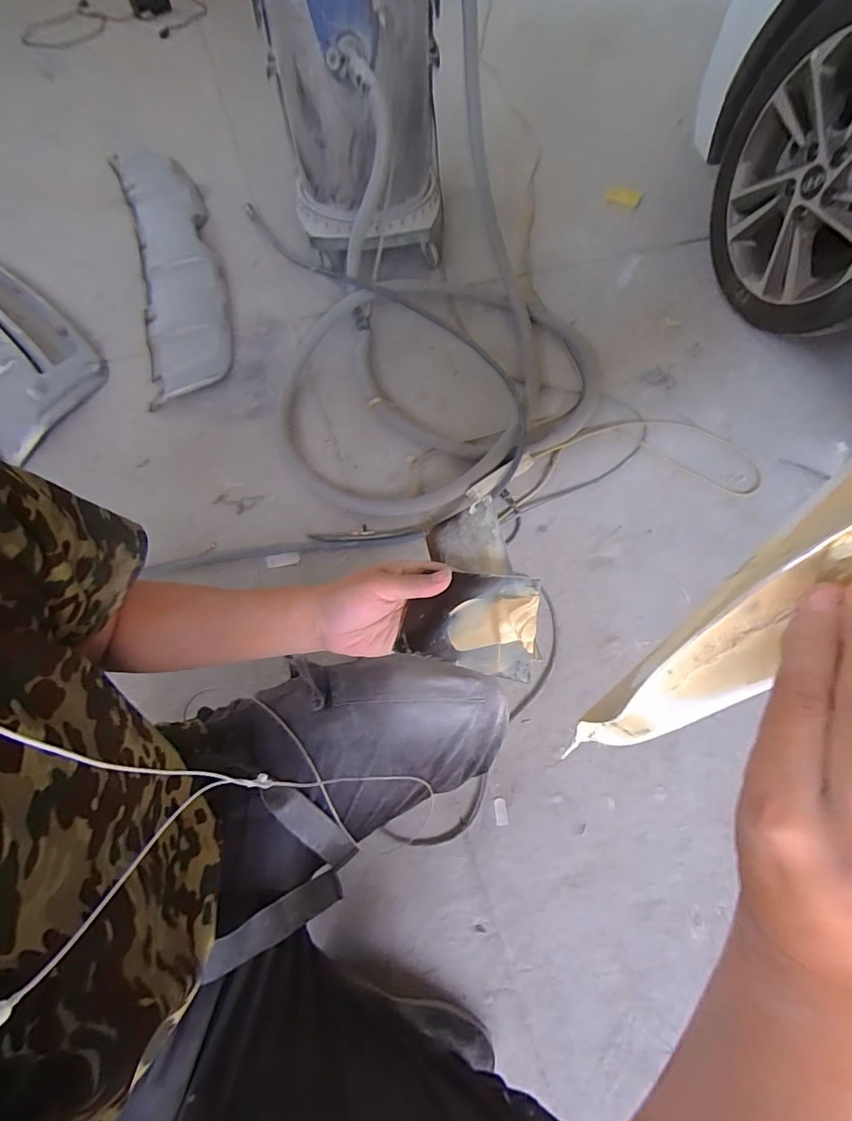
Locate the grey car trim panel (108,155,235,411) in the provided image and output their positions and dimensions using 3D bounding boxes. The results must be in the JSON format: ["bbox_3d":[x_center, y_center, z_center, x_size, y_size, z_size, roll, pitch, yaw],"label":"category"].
[{"bbox_3d":[-0.753,-0.920,1.375,0.252,0.066,1.150,-19,66,-6],"label":"grey car trim panel"}]

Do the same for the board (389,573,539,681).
[{"bbox_3d":[0.028,0.046,0.364,0.118,0.011,0.072,5,84,37],"label":"board"}]

